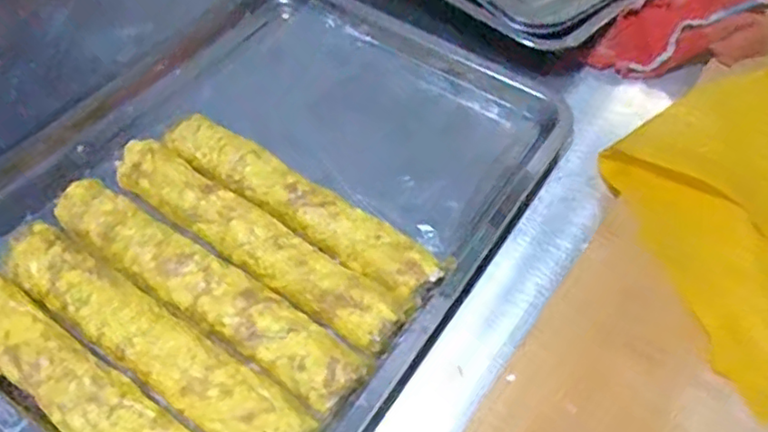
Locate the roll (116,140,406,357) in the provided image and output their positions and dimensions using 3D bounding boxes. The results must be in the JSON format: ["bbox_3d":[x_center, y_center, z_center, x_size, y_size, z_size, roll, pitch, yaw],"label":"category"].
[{"bbox_3d":[-0.091,0.017,0.408,0.228,0.034,0.041,32,58,18],"label":"roll"}]

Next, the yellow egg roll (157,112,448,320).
[{"bbox_3d":[-0.060,-0.008,0.426,0.221,0.031,0.040,33,58,18],"label":"yellow egg roll"}]

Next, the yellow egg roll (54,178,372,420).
[{"bbox_3d":[-0.116,0.046,0.384,0.231,0.031,0.041,29,57,16],"label":"yellow egg roll"}]

